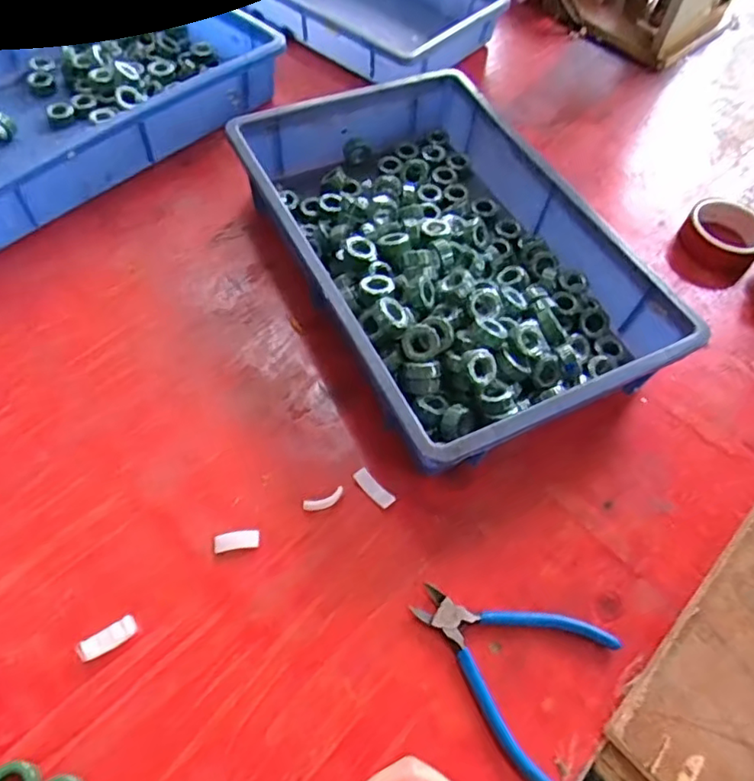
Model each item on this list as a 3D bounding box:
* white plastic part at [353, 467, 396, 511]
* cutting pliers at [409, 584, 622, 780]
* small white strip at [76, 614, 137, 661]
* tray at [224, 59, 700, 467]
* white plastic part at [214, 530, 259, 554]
[{"bbox_3d":[-0.003,0.082,0.493,0.013,0.008,0.040,-37,68,-24],"label":"white plastic part"},{"bbox_3d":[0.090,0.197,0.427,0.139,0.014,0.113,28,60,13],"label":"cutting pliers"},{"bbox_3d":[-0.190,0.175,0.415,0.039,0.012,0.016,-26,63,-33],"label":"small white strip"},{"bbox_3d":[0.062,-0.142,0.597,0.288,0.083,0.437,-23,63,-18],"label":"tray"},{"bbox_3d":[-0.110,0.118,0.462,0.034,0.004,0.014,-7,59,-9],"label":"white plastic part"}]

